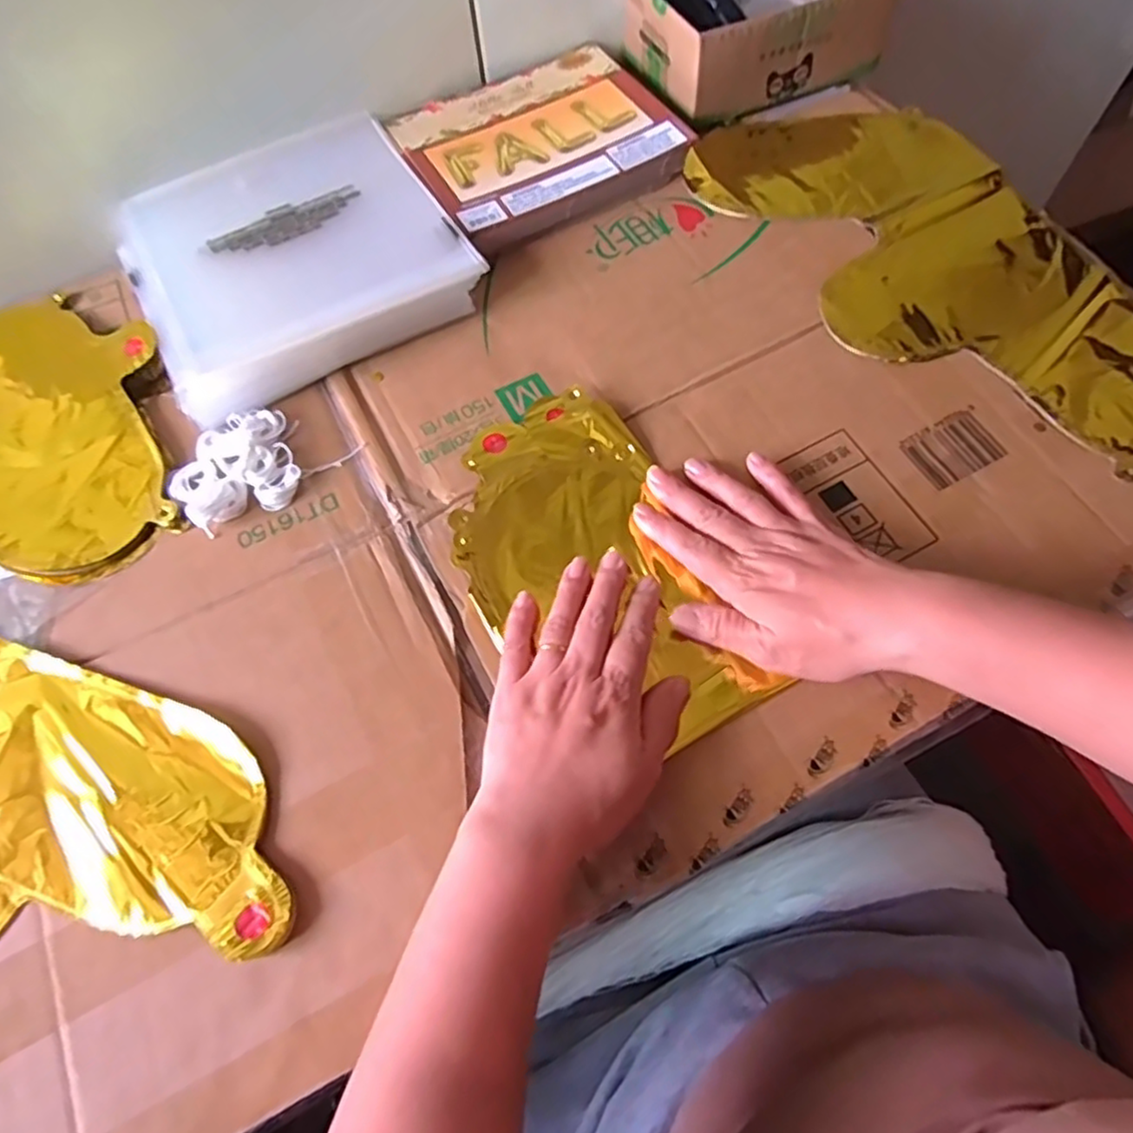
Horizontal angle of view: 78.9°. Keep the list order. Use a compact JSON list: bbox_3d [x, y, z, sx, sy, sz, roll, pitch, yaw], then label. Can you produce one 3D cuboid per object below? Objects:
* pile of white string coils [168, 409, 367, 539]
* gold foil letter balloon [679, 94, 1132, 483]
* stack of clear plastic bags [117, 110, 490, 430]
[{"bbox_3d":[-0.201,-0.068,0.437,0.078,0.017,0.097,41,73,20],"label":"pile of white string coils"},{"bbox_3d":[0.270,-0.203,0.475,0.195,0.014,0.418,-26,66,-9],"label":"gold foil letter balloon"},{"bbox_3d":[-0.202,-0.235,0.504,0.216,0.033,0.234,-29,67,-10],"label":"stack of clear plastic bags"}]

